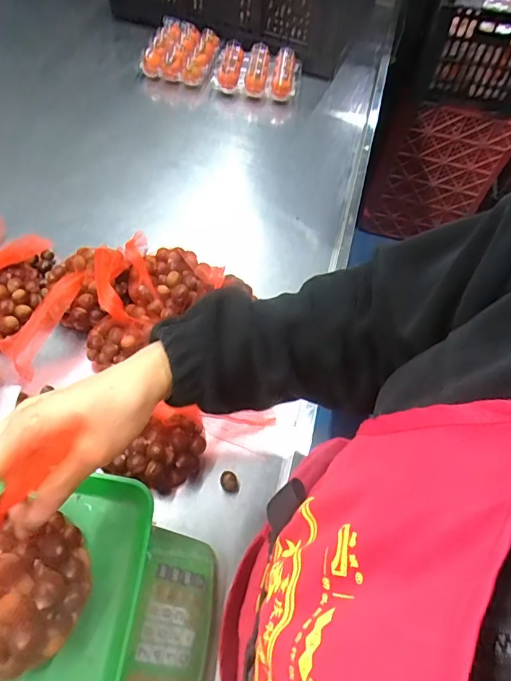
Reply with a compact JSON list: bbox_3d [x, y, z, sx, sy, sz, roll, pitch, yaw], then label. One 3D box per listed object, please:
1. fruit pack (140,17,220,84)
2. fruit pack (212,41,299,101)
[{"bbox_3d":[-0.159,-0.643,1.041,0.142,0.059,0.195,15,62,6],"label":"fruit pack"},{"bbox_3d":[0.006,-0.606,1.042,0.180,0.068,0.147,7,62,2],"label":"fruit pack"}]

